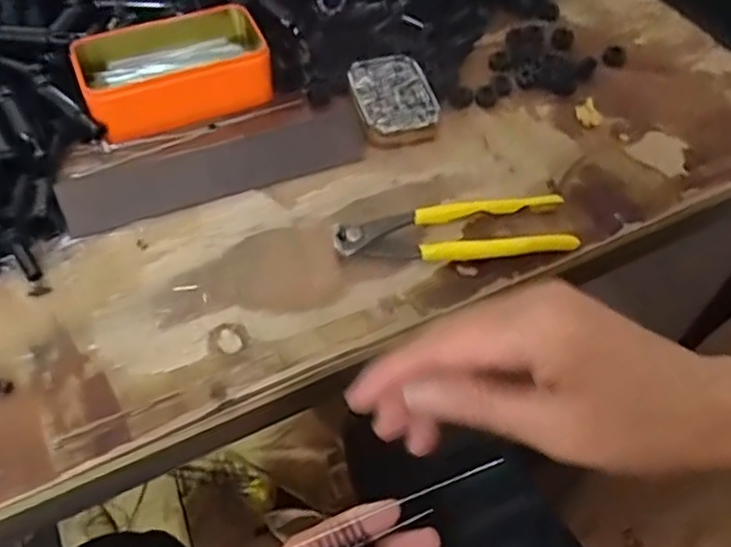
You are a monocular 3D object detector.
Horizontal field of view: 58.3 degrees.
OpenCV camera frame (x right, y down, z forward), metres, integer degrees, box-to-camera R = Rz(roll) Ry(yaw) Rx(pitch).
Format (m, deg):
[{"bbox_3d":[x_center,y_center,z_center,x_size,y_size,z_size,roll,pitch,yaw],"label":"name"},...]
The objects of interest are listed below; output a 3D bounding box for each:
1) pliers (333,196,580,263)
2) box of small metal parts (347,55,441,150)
[{"bbox_3d":[0.061,-0.032,0.455,0.160,0.020,0.043,0,54,-4],"label":"pliers"},{"bbox_3d":[0.022,-0.139,0.530,0.062,0.023,0.084,-9,55,-10],"label":"box of small metal parts"}]

